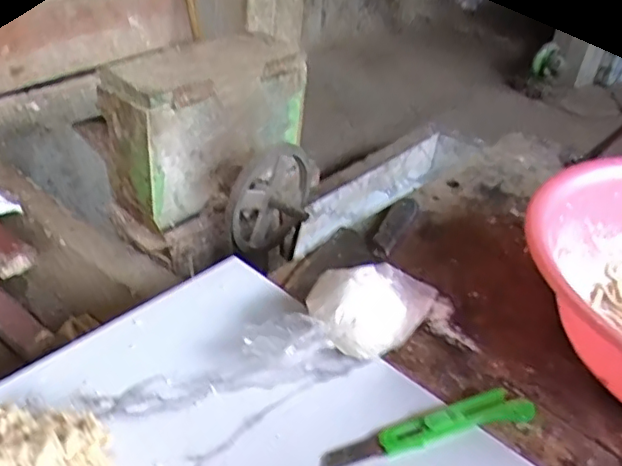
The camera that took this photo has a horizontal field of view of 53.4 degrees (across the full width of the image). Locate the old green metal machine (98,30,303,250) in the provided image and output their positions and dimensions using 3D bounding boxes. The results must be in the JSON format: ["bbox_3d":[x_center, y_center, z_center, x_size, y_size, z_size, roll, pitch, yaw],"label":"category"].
[{"bbox_3d":[-0.181,-0.192,1.079,0.155,0.227,0.352,28,41,27],"label":"old green metal machine"}]

